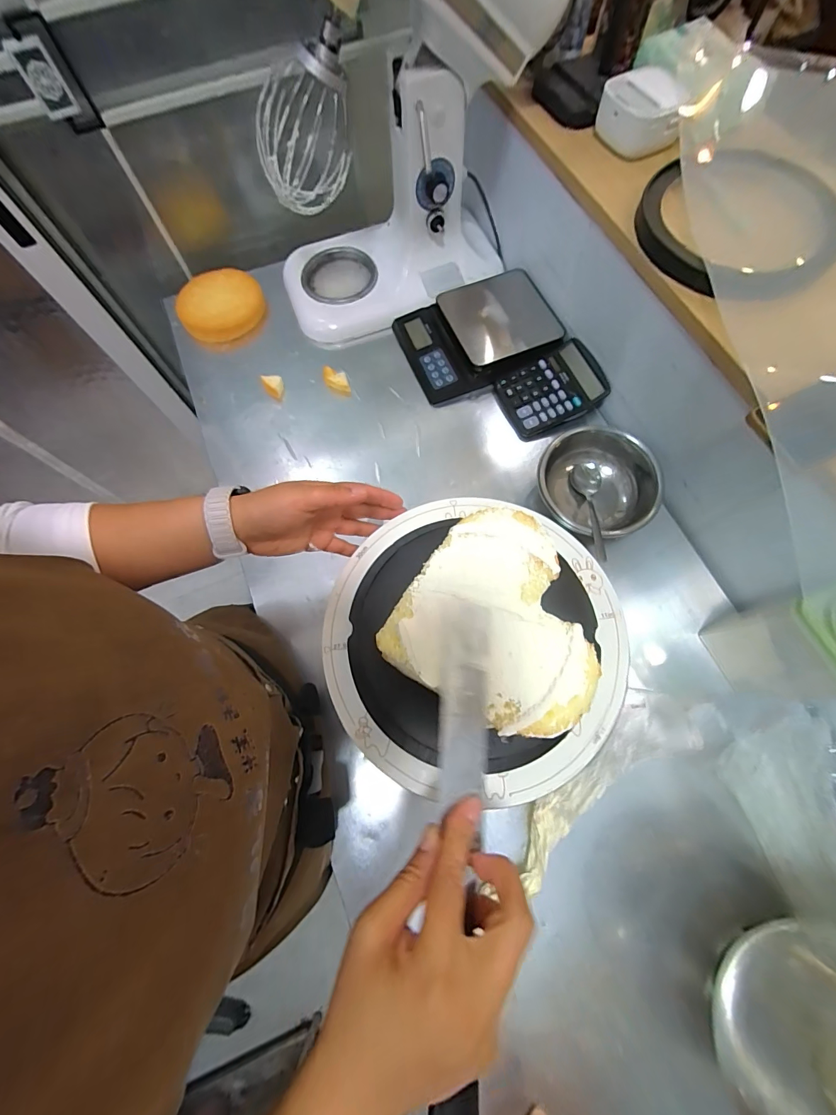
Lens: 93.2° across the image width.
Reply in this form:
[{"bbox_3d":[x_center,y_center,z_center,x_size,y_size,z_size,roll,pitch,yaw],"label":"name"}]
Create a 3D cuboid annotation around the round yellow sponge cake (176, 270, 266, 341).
[{"bbox_3d":[-0.357,-0.455,0.714,0.150,0.032,0.160,0,72,1],"label":"round yellow sponge cake"}]

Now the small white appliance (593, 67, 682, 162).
[{"bbox_3d":[0.278,-0.555,0.502,0.103,0.054,0.061,22,74,9],"label":"small white appliance"}]

